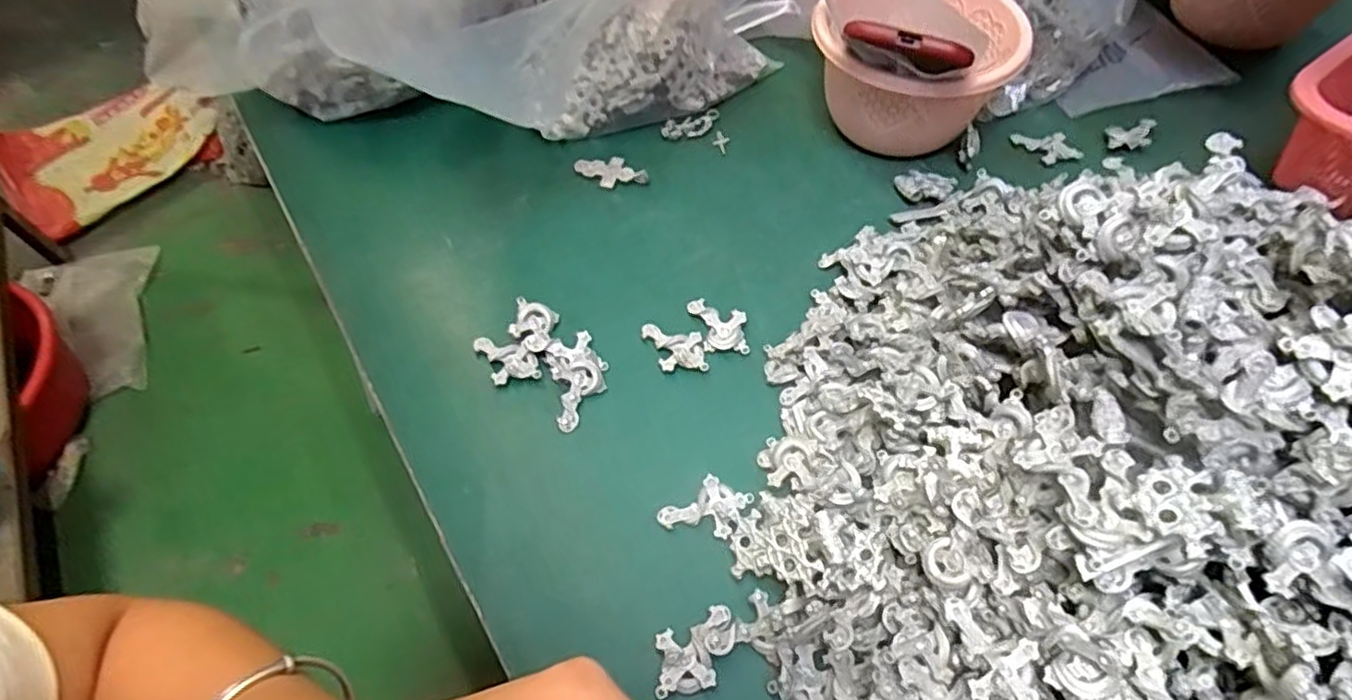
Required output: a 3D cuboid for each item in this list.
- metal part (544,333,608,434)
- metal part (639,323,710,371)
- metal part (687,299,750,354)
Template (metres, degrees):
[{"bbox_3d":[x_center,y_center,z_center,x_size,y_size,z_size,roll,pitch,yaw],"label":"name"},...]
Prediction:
[{"bbox_3d":[-0.059,0.019,0.420,0.033,0.014,0.057,-13,56,-6],"label":"metal part"},{"bbox_3d":[-0.002,-0.002,0.436,0.040,0.008,0.033,-2,55,1],"label":"metal part"},{"bbox_3d":[0.029,-0.017,0.442,0.031,0.010,0.046,-18,56,-10],"label":"metal part"}]

